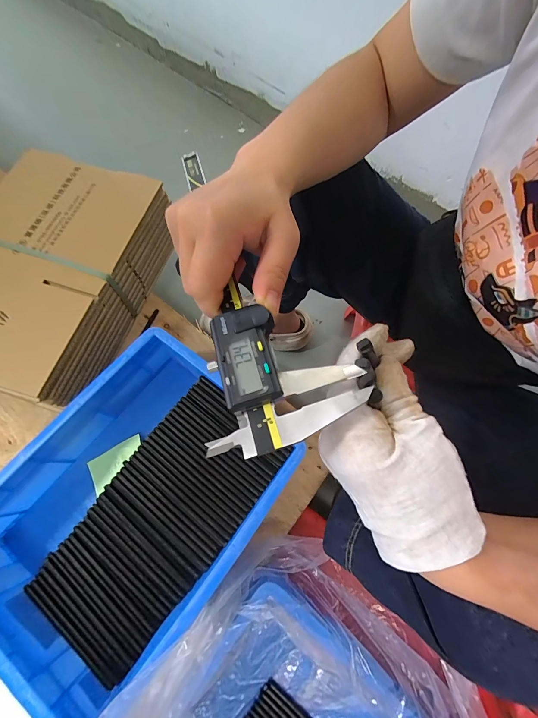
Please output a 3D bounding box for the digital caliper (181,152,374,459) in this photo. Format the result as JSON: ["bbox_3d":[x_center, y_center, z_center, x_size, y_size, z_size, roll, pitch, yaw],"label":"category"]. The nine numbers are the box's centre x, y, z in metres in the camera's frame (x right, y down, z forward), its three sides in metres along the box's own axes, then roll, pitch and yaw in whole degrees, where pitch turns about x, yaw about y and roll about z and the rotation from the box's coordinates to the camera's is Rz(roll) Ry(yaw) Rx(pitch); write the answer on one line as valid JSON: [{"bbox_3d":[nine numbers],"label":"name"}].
[{"bbox_3d":[-0.030,-0.069,0.197,0.077,0.014,0.262,-20,62,-5],"label":"digital caliper"}]

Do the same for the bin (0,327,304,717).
[{"bbox_3d":[-0.193,0.192,0.424,0.322,0.102,0.400,39,75,12],"label":"bin"}]

